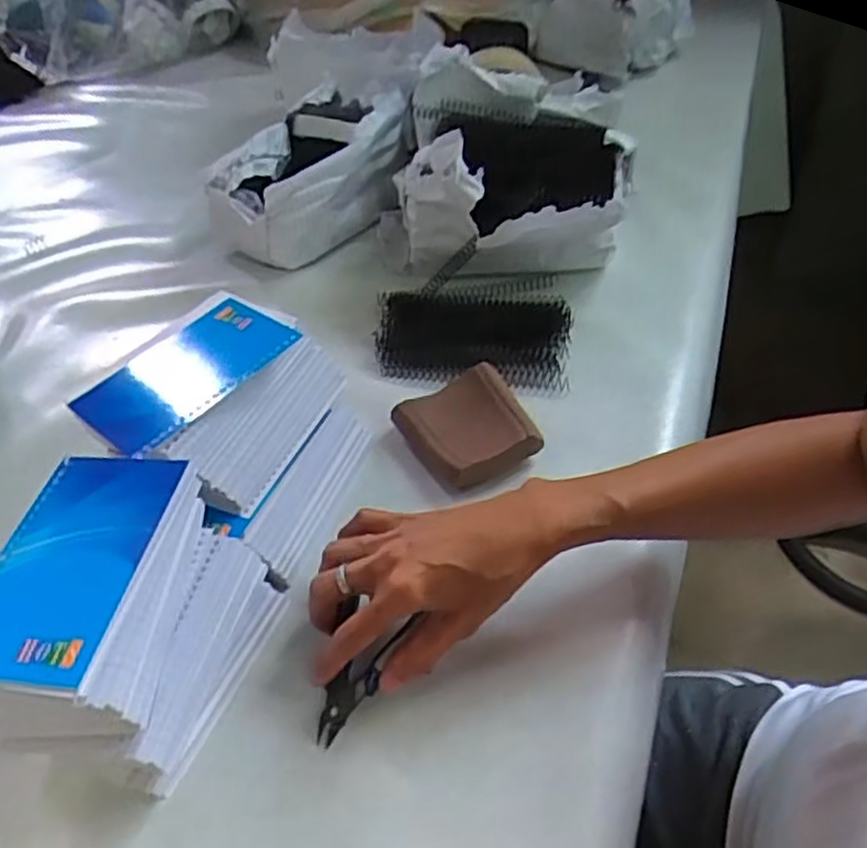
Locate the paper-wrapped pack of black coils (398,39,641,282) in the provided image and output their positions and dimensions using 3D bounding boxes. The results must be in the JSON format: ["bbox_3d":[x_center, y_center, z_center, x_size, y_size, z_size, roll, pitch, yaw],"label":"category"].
[{"bbox_3d":[0.072,-0.212,0.674,0.201,0.136,0.186,9,48,14],"label":"paper-wrapped pack of black coils"}]

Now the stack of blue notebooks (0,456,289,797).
[{"bbox_3d":[-0.165,0.109,0.409,0.103,0.117,0.137,4,47,9],"label":"stack of blue notebooks"}]

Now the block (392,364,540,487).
[{"bbox_3d":[0.027,0.001,0.551,0.086,0.029,0.090,-23,48,-16],"label":"block"}]

